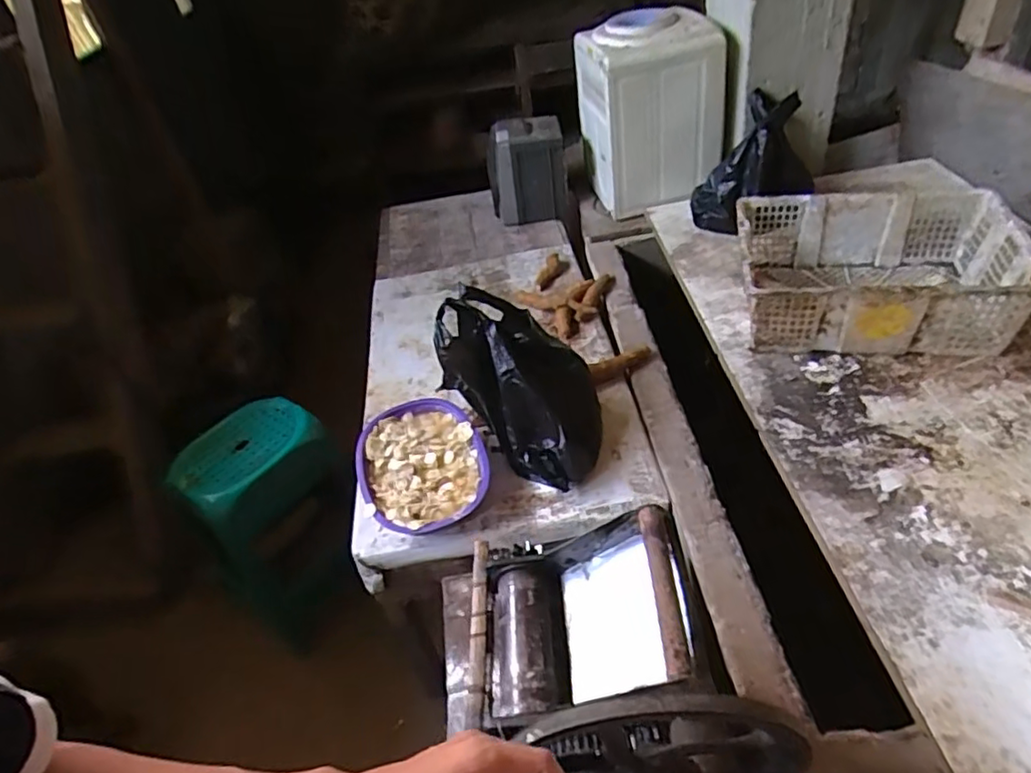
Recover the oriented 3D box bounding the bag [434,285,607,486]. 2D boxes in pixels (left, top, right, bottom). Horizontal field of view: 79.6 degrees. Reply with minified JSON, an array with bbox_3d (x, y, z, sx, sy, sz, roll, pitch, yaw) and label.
[{"bbox_3d":[0.019,-0.004,1.059,0.259,0.247,0.190,24,51,29],"label":"bag"}]

